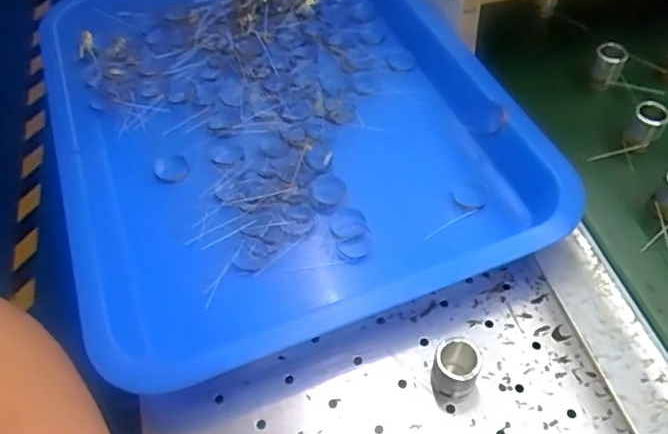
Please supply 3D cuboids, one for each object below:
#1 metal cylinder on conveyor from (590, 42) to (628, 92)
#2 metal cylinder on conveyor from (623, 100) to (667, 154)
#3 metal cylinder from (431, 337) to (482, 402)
[{"bbox_3d":[0.209,-0.114,0.445,0.021,0.032,0.020,22,58,18],"label":"metal cylinder on conveyor"},{"bbox_3d":[0.216,-0.062,0.405,0.020,0.030,0.023,31,61,23],"label":"metal cylinder on conveyor"},{"bbox_3d":[0.063,0.080,0.303,0.022,0.034,0.021,-1,54,2],"label":"metal cylinder"}]

